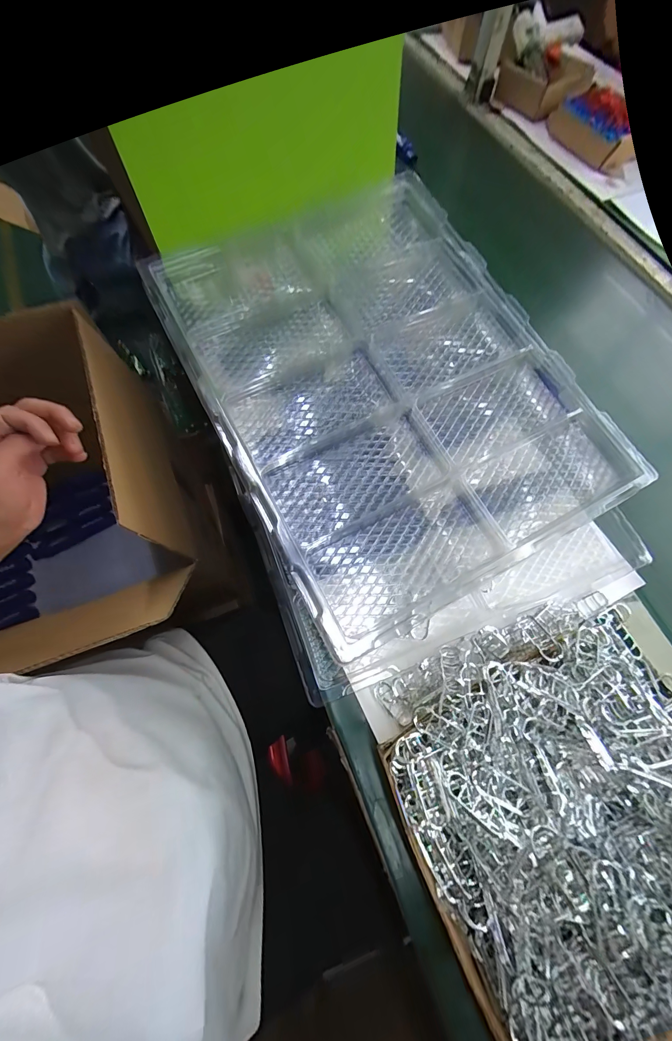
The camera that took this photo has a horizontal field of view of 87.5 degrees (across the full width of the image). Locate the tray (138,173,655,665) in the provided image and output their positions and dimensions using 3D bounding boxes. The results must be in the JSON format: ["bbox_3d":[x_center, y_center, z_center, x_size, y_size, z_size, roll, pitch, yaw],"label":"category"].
[{"bbox_3d":[0.058,-0.185,0.436,0.426,0.054,0.547,-27,76,-9],"label":"tray"}]

